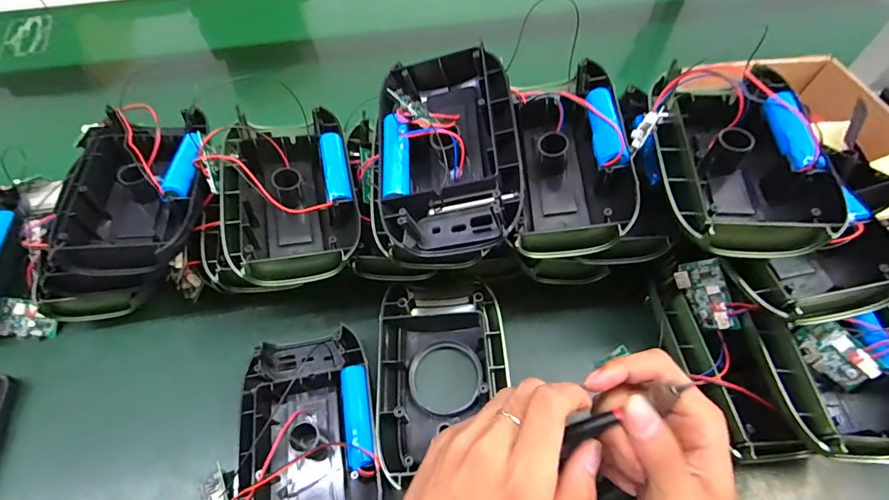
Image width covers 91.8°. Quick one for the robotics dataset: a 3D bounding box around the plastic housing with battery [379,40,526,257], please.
[{"bbox_3d":[0.000,-0.074,0.310,0.102,0.048,0.158,-9,65,7],"label":"plastic housing with battery"}]

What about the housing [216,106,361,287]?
[{"bbox_3d":[-0.125,-0.045,0.338,0.107,0.049,0.152,-12,58,-7],"label":"housing"}]

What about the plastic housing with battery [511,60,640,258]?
[{"bbox_3d":[0.093,-0.073,0.320,0.074,0.063,0.161,4,58,3],"label":"plastic housing with battery"}]

